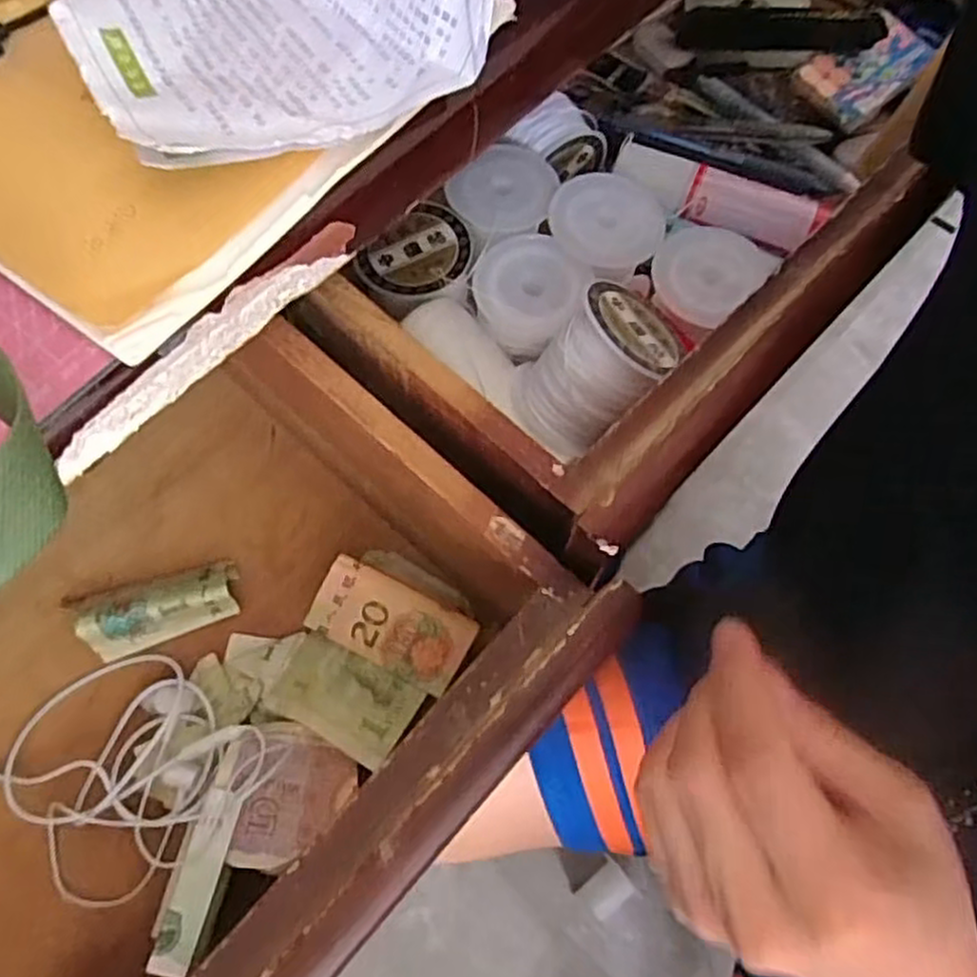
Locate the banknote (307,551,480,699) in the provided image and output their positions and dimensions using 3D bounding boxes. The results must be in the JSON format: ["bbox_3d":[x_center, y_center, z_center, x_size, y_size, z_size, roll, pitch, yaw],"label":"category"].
[{"bbox_3d":[-0.042,0.061,0.339,0.068,0.032,0.035,25,70,9],"label":"banknote"}]

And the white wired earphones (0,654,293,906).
[{"bbox_3d":[-0.157,0.113,0.310,0.112,0.036,0.097,38,72,13],"label":"white wired earphones"}]

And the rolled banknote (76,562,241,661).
[{"bbox_3d":[-0.150,0.053,0.342,0.067,0.020,0.030,-16,69,-7],"label":"rolled banknote"}]

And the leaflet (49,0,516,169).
[{"bbox_3d":[-0.072,-0.158,0.246,0.124,0.038,0.104,-34,74,-12],"label":"leaflet"}]

